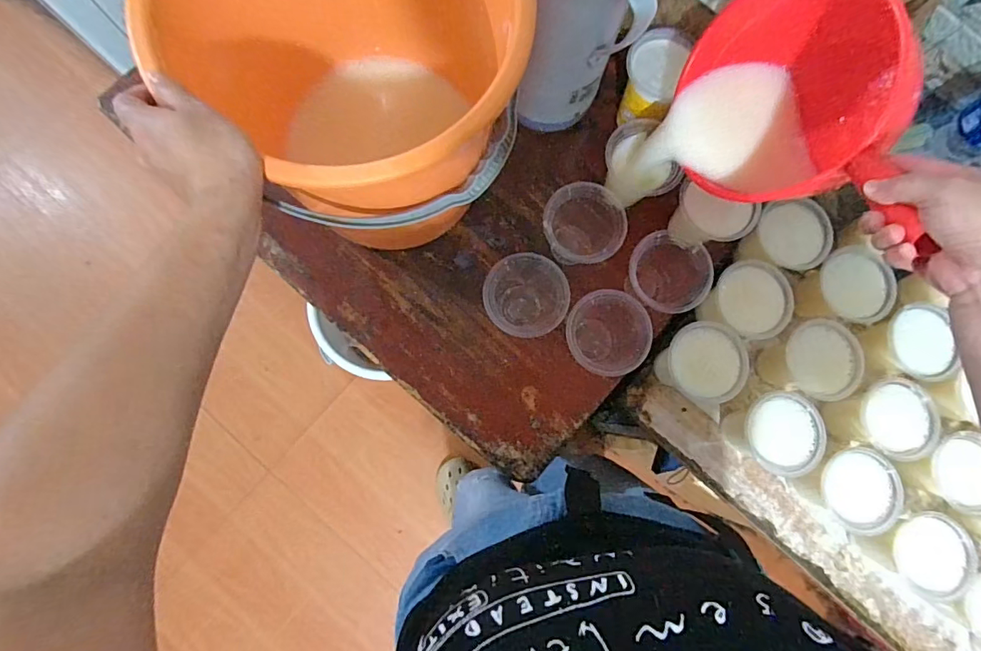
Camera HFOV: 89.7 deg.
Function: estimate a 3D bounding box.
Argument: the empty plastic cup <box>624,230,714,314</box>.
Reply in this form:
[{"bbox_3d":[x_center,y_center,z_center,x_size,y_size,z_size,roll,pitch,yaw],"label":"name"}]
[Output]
[{"bbox_3d":[0.202,-0.052,0.598,0.093,0.107,0.082,10,81,-1],"label":"empty plastic cup"}]

